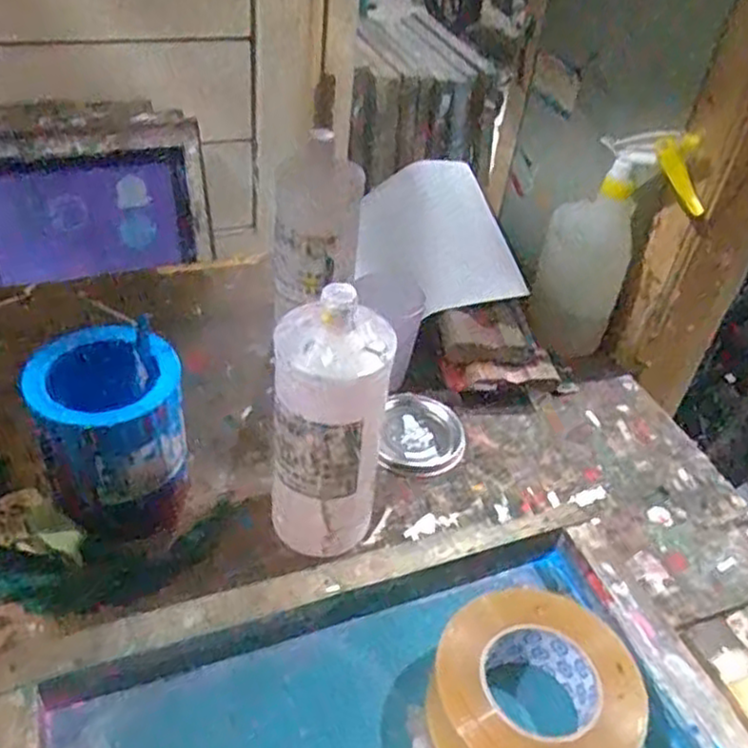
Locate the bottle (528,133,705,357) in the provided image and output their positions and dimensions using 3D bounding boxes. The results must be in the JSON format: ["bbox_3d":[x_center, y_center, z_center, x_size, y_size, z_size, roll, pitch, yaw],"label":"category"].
[{"bbox_3d":[0.235,-0.125,0.743,0.117,0.236,0.080,26,43,21],"label":"bottle"}]

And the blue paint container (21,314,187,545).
[{"bbox_3d":[-0.202,0.053,0.592,0.110,0.150,0.087,-19,46,-25],"label":"blue paint container"}]

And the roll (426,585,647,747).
[{"bbox_3d":[0.110,0.221,0.511,0.127,0.059,0.130,3,41,-3],"label":"roll"}]

